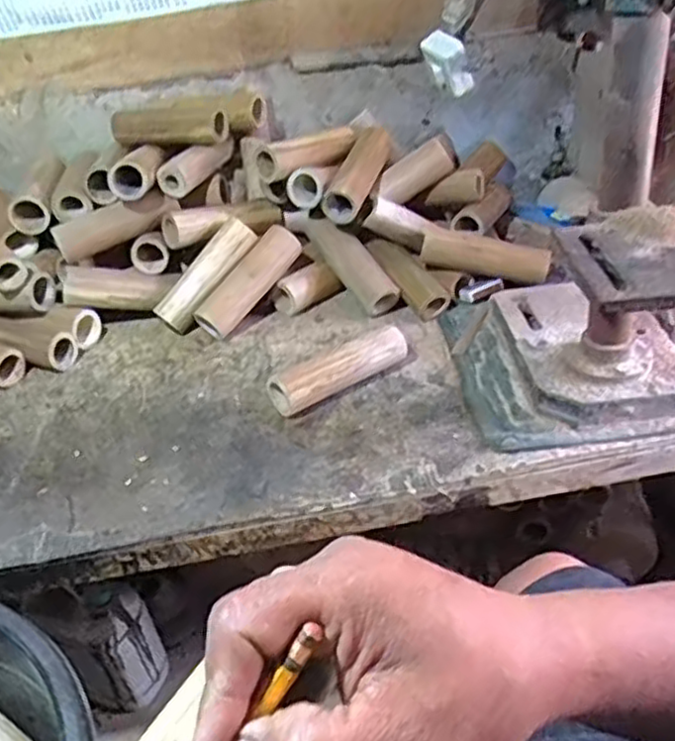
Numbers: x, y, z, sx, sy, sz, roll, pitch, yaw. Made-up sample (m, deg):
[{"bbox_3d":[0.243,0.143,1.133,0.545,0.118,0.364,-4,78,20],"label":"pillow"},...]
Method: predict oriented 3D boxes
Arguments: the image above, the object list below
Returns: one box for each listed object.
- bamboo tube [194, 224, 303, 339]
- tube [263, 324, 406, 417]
[{"bbox_3d":[-0.125,-0.127,1.005,0.184,0.045,0.051,-49,48,-8],"label":"bamboo tube"},{"bbox_3d":[0.005,-0.007,0.868,0.184,0.051,0.052,-25,40,-24],"label":"tube"}]

